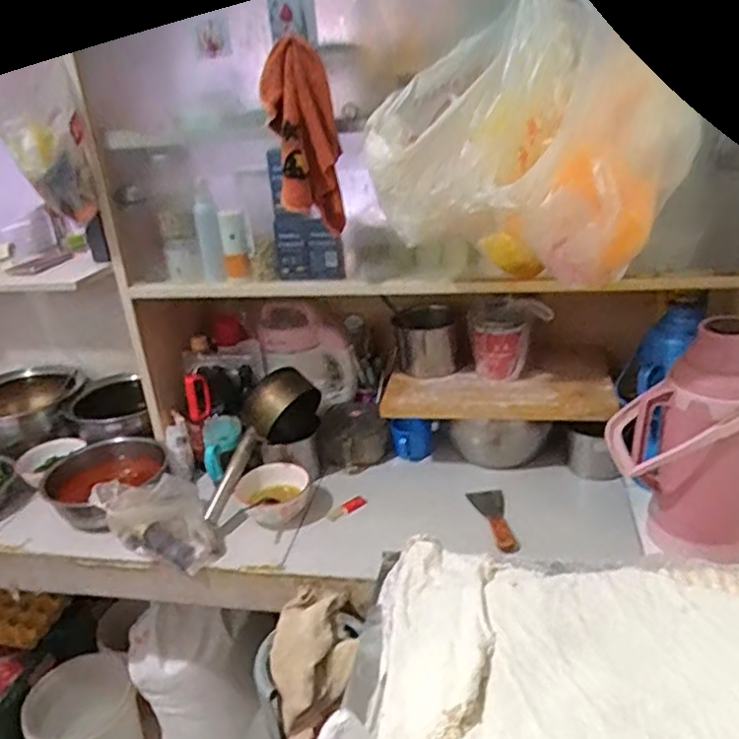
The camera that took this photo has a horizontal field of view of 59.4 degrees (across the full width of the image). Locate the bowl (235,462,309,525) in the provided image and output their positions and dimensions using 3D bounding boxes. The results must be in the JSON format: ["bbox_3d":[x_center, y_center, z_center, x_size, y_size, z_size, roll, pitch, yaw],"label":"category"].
[{"bbox_3d":[-0.181,0.237,1.234,0.135,0.061,0.132,-5,24,2],"label":"bowl"}]

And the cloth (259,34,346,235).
[{"bbox_3d":[-0.102,-0.363,1.017,0.107,0.278,0.115,-6,24,-1],"label":"cloth"}]

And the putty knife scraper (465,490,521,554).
[{"bbox_3d":[0.232,0.278,1.175,0.069,0.032,0.228,-6,11,0],"label":"putty knife scraper"}]

